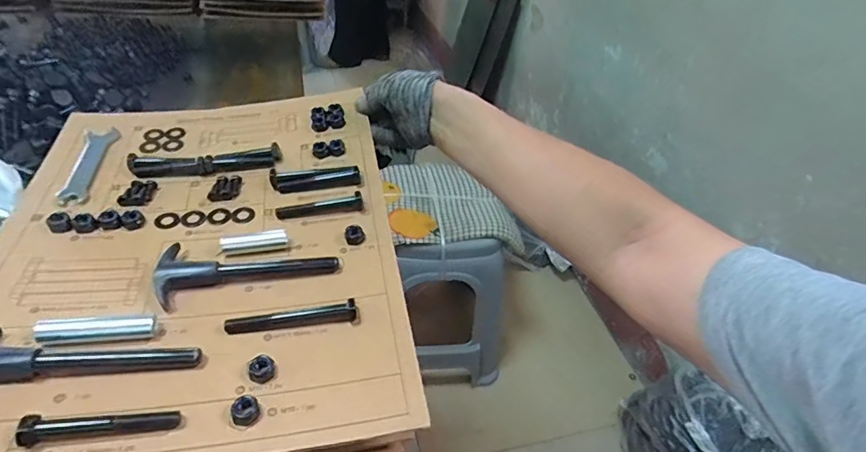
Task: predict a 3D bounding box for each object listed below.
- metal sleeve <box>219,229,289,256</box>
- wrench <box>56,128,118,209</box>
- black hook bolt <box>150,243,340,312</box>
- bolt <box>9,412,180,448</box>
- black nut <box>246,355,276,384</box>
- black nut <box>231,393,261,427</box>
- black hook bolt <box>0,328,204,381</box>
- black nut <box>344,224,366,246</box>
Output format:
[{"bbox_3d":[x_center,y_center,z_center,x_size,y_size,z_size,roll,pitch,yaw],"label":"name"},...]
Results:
[{"bbox_3d":[-0.141,0.012,0.372,0.050,0.016,0.015,-4,42,-12],"label":"metal sleeve"},{"bbox_3d":[-0.312,-0.056,0.426,0.026,0.008,0.108,-5,42,-14],"label":"wrench"},{"bbox_3d":[-0.141,0.028,0.361,0.128,0.017,0.050,-8,43,-17],"label":"black hook bolt"},{"bbox_3d":[-0.184,0.112,0.263,0.074,0.013,0.012,5,39,-23],"label":"bolt"},{"bbox_3d":[-0.111,0.092,0.302,0.013,0.011,0.016,33,47,27],"label":"black nut"},{"bbox_3d":[-0.113,0.111,0.282,0.016,0.011,0.013,-19,47,-27],"label":"black nut"},{"bbox_3d":[-0.215,0.081,0.291,0.128,0.019,0.048,5,39,-22],"label":"black hook bolt"},{"bbox_3d":[-0.065,0.007,0.392,0.014,0.012,0.015,4,41,-4],"label":"black nut"}]

